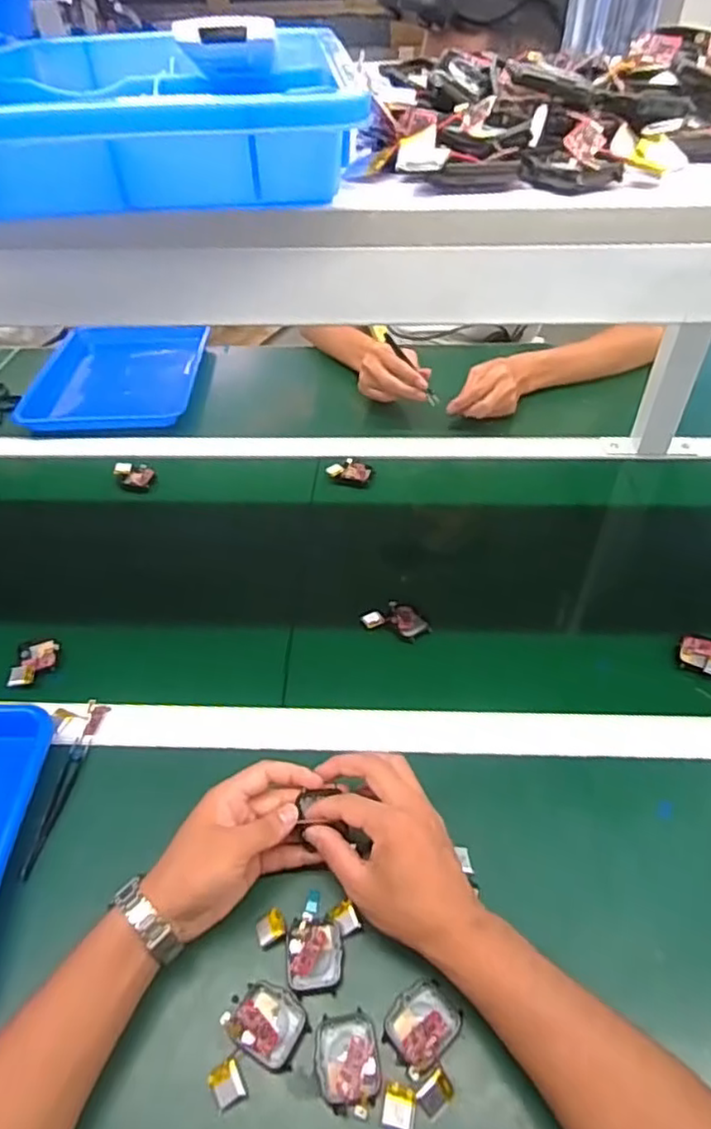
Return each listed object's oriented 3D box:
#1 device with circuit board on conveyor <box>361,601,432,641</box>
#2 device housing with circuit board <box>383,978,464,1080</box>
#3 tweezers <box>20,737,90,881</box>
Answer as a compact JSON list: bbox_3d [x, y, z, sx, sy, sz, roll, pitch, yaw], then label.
[{"bbox_3d":[0.044,0.058,0.666,0.069,0.012,0.040,13,47,16],"label":"device with circuit board on conveyor"},{"bbox_3d":[0.043,0.299,0.417,0.040,0.012,0.047,33,56,31],"label":"device housing with circuit board"},{"bbox_3d":[-0.251,0.200,0.538,0.012,0.011,0.118,1,45,5],"label":"tweezers"}]

